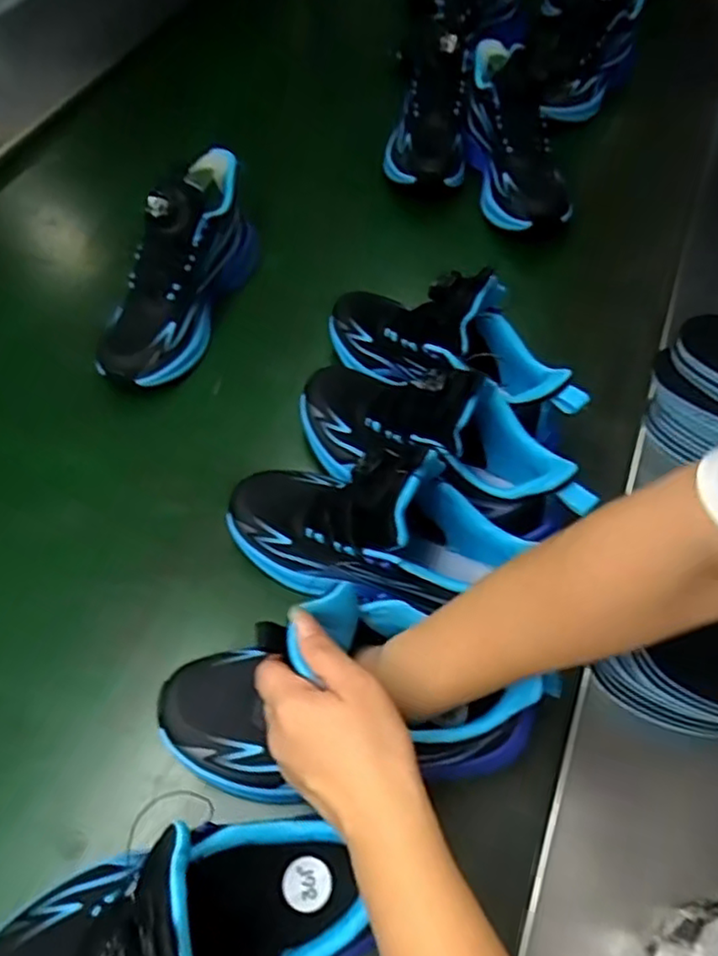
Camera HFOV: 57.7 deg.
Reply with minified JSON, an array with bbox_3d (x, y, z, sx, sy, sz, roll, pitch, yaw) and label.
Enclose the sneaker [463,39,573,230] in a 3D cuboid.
[{"bbox_3d":[0.175,-0.389,0.731,0.087,0.081,0.264,-9,71,-4],"label":"sneaker"}]

